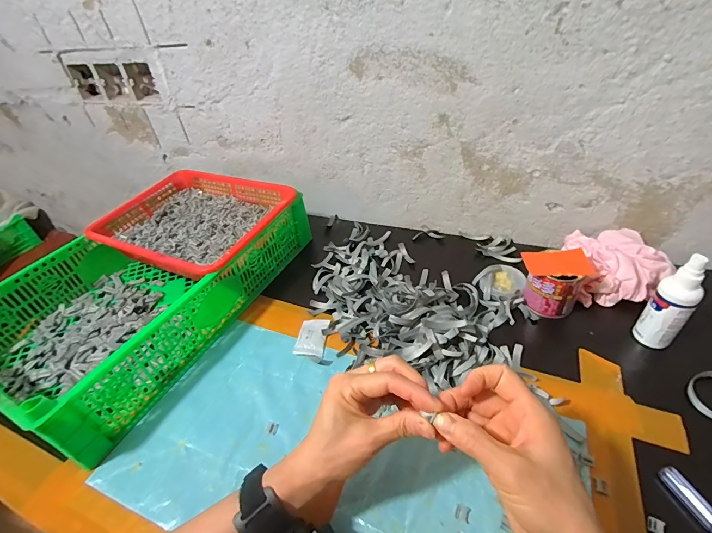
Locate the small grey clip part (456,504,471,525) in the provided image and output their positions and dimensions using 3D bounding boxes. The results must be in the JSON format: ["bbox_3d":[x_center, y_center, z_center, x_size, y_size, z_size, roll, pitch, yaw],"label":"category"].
[{"bbox_3d":[0.100,0.229,0.338,0.013,0.004,0.013,10,42,20],"label":"small grey clip part"}]

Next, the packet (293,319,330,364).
[{"bbox_3d":[-0.061,0.100,0.511,0.040,0.007,0.071,2,40,11],"label":"packet"}]

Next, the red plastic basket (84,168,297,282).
[{"bbox_3d":[-0.273,-0.074,0.639,0.301,0.069,0.246,14,44,24],"label":"red plastic basket"}]

